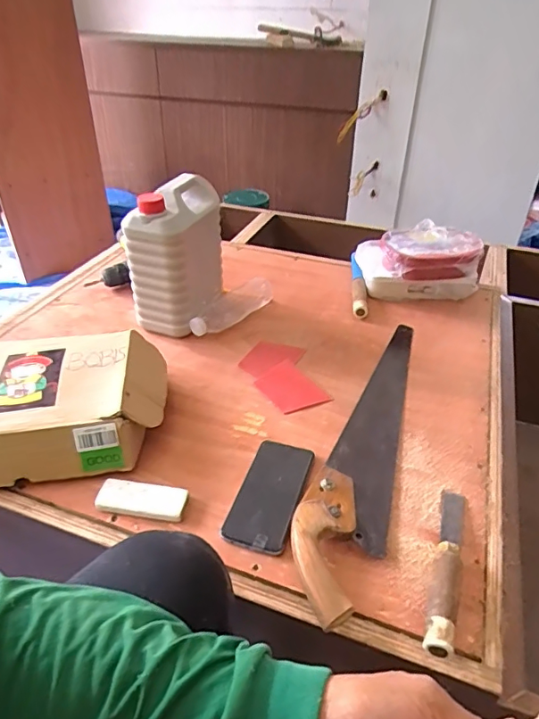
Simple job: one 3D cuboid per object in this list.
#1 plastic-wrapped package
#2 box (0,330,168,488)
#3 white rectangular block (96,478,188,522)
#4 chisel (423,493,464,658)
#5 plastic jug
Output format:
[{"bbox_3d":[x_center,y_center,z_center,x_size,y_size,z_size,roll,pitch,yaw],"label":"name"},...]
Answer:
[{"bbox_3d":[0.289,-0.182,0.978,0.235,0.124,0.122,7,38,9],"label":"plastic-wrapped package"},{"bbox_3d":[-0.304,0.062,0.683,0.314,0.094,0.224,-7,38,-9],"label":"box"},{"bbox_3d":[-0.151,0.167,0.595,0.104,0.019,0.041,4,37,5],"label":"white rectangular block"},{"bbox_3d":[0.188,0.212,0.528,0.027,0.036,0.203,14,39,17],"label":"chisel"},{"bbox_3d":[-0.152,-0.174,0.864,0.110,0.235,0.159,17,41,20],"label":"plastic jug"}]

